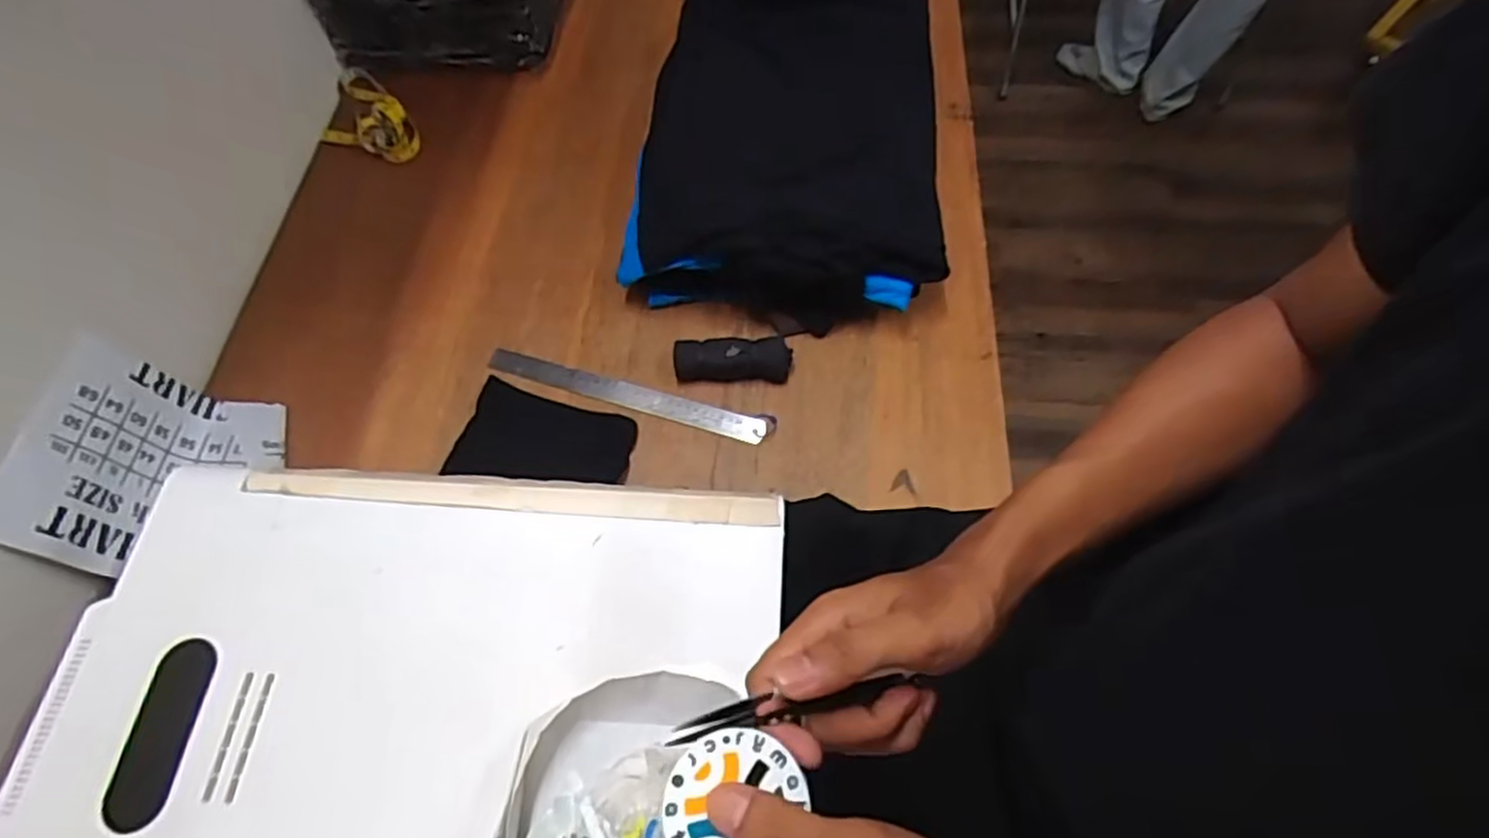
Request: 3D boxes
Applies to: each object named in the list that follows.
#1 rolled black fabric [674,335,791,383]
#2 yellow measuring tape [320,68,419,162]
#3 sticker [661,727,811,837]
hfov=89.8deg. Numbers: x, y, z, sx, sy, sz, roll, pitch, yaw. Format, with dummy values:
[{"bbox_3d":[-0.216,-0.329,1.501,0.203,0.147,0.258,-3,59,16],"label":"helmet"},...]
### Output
[{"bbox_3d":[-0.013,-0.067,0.821,0.125,0.036,0.040,0,60,3],"label":"rolled black fabric"},{"bbox_3d":[-0.528,-0.415,1.025,0.110,0.035,0.211,-38,65,-17],"label":"yellow measuring tape"},{"bbox_3d":[-0.003,0.153,0.295,0.058,0.004,0.055,7,61,-13],"label":"sticker"}]

